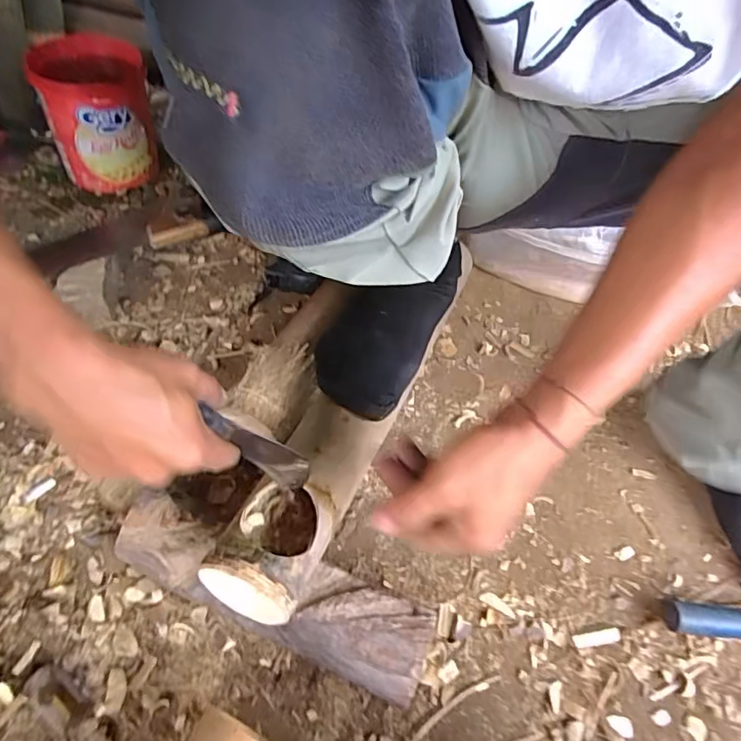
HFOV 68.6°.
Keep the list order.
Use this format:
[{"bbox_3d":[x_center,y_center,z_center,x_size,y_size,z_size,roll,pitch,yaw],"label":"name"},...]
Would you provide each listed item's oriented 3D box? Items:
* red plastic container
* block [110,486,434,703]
[{"bbox_3d":[-0.376,-0.356,0.754,0.131,0.167,0.113,-16,56,-17],"label":"red plastic container"},{"bbox_3d":[-0.081,0.180,0.456,0.270,0.053,0.075,21,53,11],"label":"block"}]

